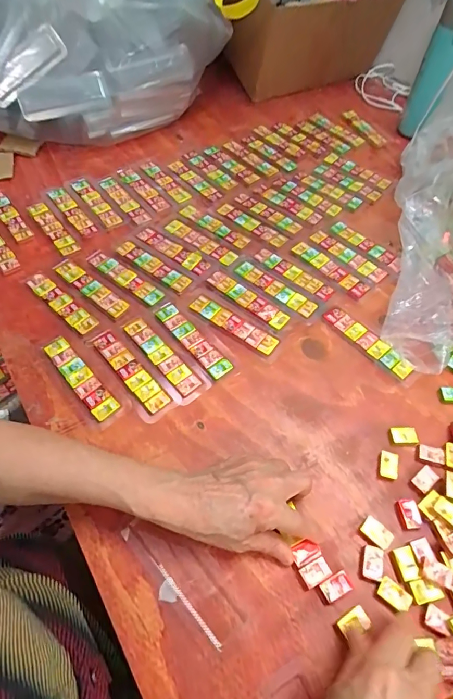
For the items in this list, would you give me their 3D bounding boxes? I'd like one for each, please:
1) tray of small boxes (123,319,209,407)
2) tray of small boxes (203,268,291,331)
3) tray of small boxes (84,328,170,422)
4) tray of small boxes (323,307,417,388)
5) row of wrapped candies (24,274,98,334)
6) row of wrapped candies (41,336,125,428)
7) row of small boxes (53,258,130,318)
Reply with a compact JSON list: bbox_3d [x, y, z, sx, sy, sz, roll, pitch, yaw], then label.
[{"bbox_3d":[-0.071,0.007,0.452,0.040,0.005,0.127,-33,63,-20],"label":"tray of small boxes"},{"bbox_3d":[0.025,-0.064,0.501,0.123,0.005,0.030,36,63,20],"label":"tray of small boxes"},{"bbox_3d":[-0.110,0.025,0.438,0.033,0.006,0.131,-34,64,-21],"label":"tray of small boxes"},{"bbox_3d":[0.171,-0.009,0.472,0.026,0.010,0.123,-36,65,-22],"label":"tray of small boxes"},{"bbox_3d":[-0.204,-0.058,0.489,0.116,0.007,0.025,38,64,20],"label":"row of wrapped candies"},{"bbox_3d":[-0.158,0.032,0.432,0.030,0.006,0.127,-36,65,-22],"label":"row of wrapped candies"},{"bbox_3d":[-0.173,-0.080,0.502,0.118,0.005,0.023,34,62,19],"label":"row of small boxes"}]

